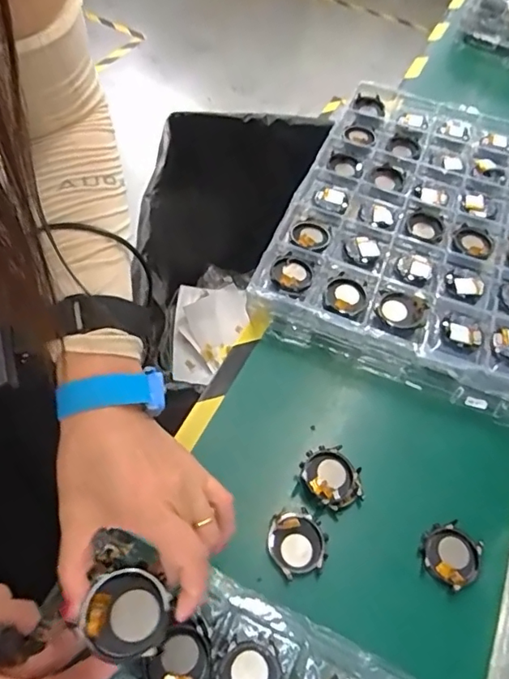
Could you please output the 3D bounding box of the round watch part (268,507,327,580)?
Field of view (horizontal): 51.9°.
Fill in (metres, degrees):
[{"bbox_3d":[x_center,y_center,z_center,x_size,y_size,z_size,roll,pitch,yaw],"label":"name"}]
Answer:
[{"bbox_3d":[0.035,0.166,0.429,0.046,0.016,0.046,3,55,-4],"label":"round watch part"}]

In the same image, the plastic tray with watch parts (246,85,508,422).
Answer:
[{"bbox_3d":[0.207,-0.148,0.630,0.303,0.041,0.454,20,57,10],"label":"plastic tray with watch parts"}]

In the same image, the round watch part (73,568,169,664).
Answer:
[{"bbox_3d":[-0.069,0.145,0.277,0.044,0.013,0.043,2,56,-2],"label":"round watch part"}]

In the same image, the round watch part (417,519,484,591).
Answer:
[{"bbox_3d":[0.162,0.175,0.429,0.046,0.012,0.046,3,55,-4],"label":"round watch part"}]

